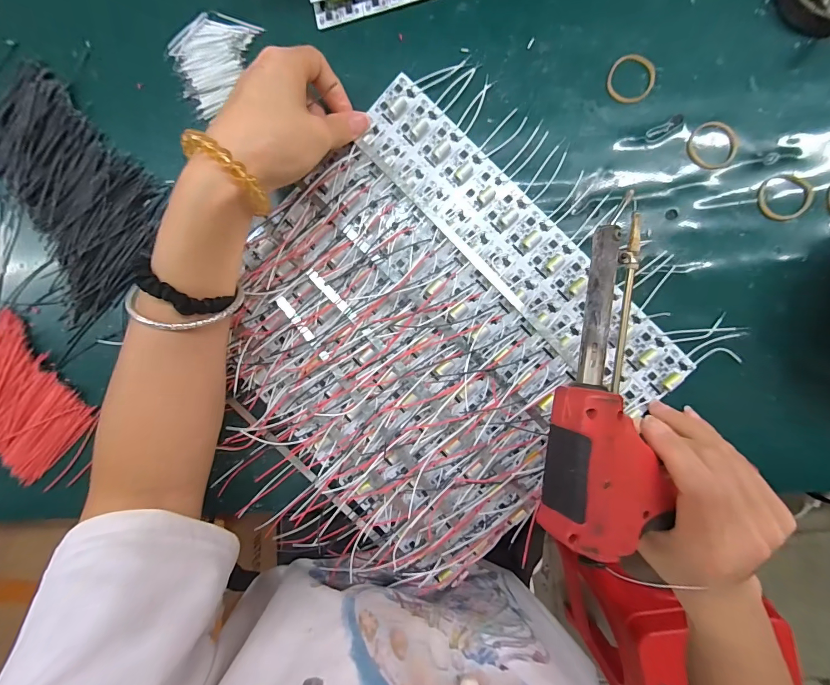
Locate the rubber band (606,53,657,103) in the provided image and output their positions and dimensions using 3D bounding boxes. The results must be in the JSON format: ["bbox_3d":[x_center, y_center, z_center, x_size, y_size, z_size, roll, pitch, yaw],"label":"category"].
[{"bbox_3d":[0.149,-0.181,0.252,0.030,0.004,0.031,0,93,6],"label":"rubber band"}]

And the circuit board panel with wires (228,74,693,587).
[{"bbox_3d":[-0.001,0.003,0.265,0.265,0.022,0.281,-42,88,7],"label":"circuit board panel with wires"}]

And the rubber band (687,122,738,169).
[{"bbox_3d":[0.200,-0.132,0.248,0.030,0.005,0.032,0,93,6],"label":"rubber band"}]

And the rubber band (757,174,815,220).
[{"bbox_3d":[0.247,-0.096,0.245,0.034,0.004,0.029,12,95,5],"label":"rubber band"}]

